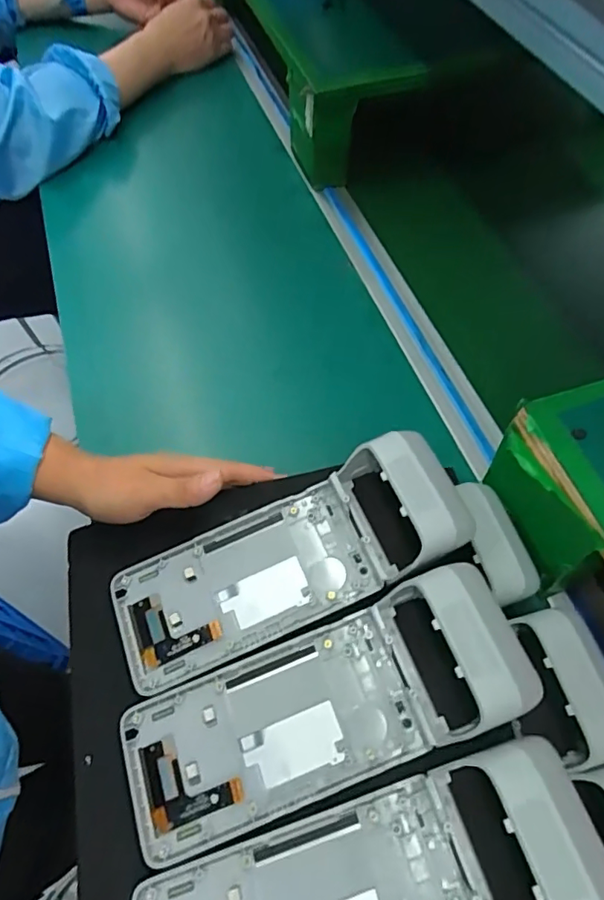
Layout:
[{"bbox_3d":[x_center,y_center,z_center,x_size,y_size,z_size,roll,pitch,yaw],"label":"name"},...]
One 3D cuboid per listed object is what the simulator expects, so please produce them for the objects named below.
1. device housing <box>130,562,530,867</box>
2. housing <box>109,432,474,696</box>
[{"bbox_3d":[0.013,0.143,0.297,0.228,0.050,0.082,-26,63,4],"label":"device housing"},{"bbox_3d":[-0.011,0.069,0.335,0.225,0.047,0.084,-27,64,4],"label":"housing"}]

